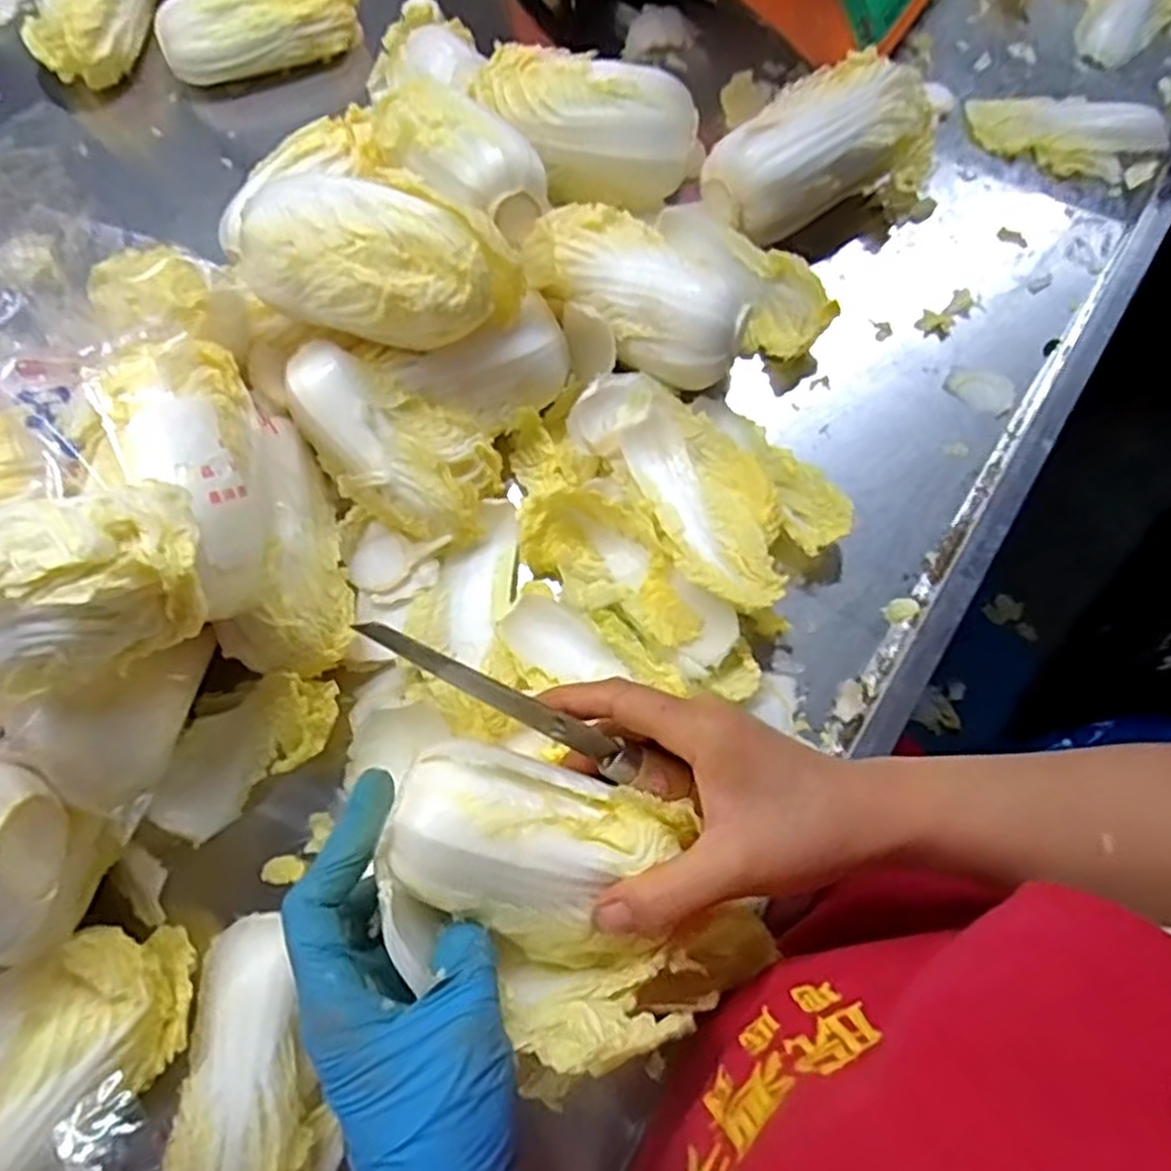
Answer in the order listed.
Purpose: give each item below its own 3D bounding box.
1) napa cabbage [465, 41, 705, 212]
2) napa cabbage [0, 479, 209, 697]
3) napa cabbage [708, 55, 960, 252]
[{"bbox_3d":[0.001,-0.290,0.487,0.142,0.055,0.072,11,74,3],"label":"napa cabbage"},{"bbox_3d":[-0.203,0.001,0.280,0.133,0.058,0.065,-13,75,-4],"label":"napa cabbage"},{"bbox_3d":[0.148,-0.271,0.495,0.156,0.067,0.072,-23,75,-6],"label":"napa cabbage"}]

